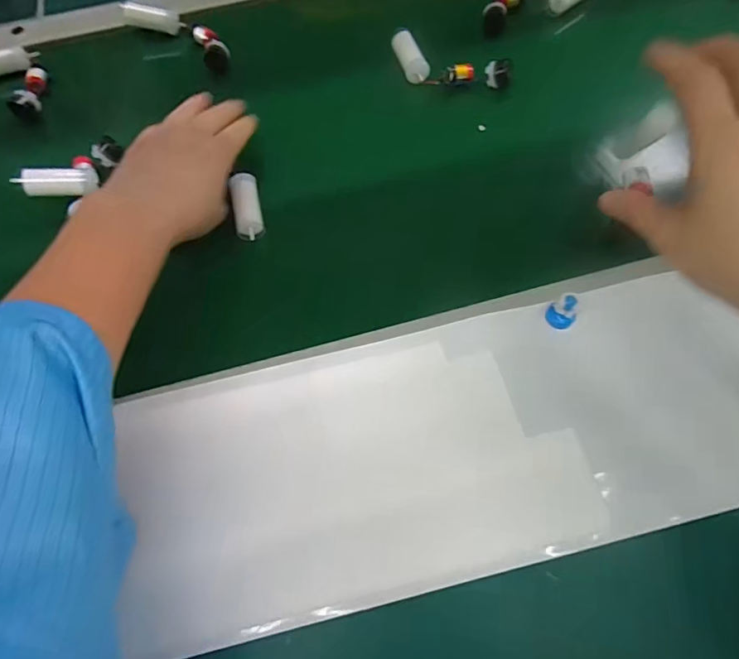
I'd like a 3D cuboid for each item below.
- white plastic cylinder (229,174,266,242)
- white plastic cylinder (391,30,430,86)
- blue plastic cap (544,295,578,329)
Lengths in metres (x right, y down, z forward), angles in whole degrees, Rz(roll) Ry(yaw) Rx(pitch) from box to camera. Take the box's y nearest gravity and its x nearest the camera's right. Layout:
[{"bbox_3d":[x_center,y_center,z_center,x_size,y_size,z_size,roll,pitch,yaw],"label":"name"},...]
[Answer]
[{"bbox_3d":[-0.095,-0.095,0.368,0.020,0.017,0.054,-11,65,-3],"label":"white plastic cylinder"},{"bbox_3d":[0.036,-0.251,0.435,0.022,0.016,0.056,-20,66,-7],"label":"white plastic cylinder"},{"bbox_3d":[0.128,-0.012,0.311,0.018,0.021,0.015,34,71,16],"label":"blue plastic cap"}]

